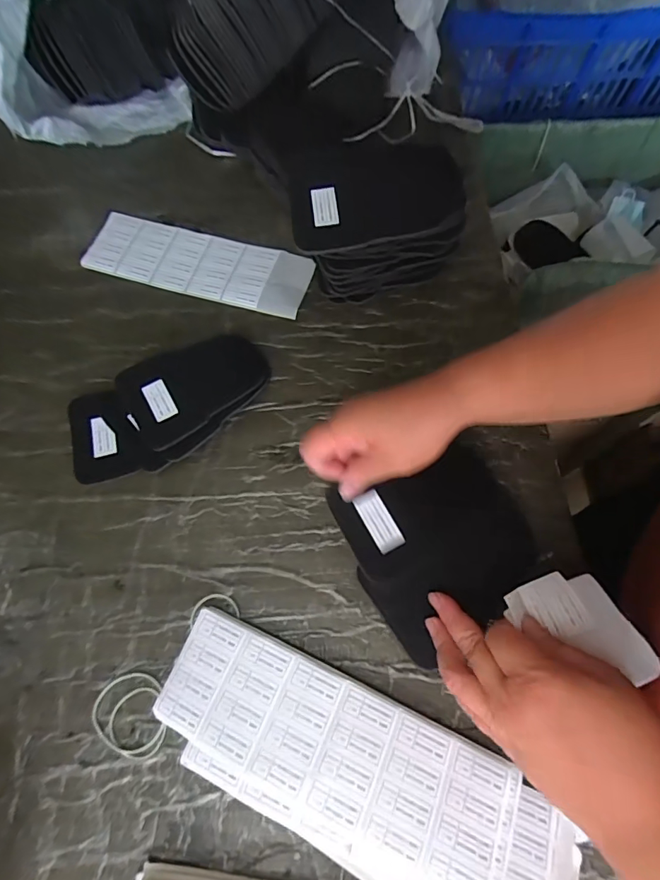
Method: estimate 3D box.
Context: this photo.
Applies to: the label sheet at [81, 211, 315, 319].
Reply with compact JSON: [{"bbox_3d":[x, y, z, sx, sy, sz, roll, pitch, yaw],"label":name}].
[{"bbox_3d":[-0.143,-0.199,0.512,0.247,0.013,0.079,15,69,7],"label":"label sheet"}]

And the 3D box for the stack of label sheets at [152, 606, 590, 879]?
[{"bbox_3d":[0.017,0.234,0.325,0.303,0.029,0.102,24,70,10],"label":"stack of label sheets"}]

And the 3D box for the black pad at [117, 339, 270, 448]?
[{"bbox_3d":[-0.128,-0.057,0.445,0.137,0.017,0.090,-30,73,-15],"label":"black pad"}]

